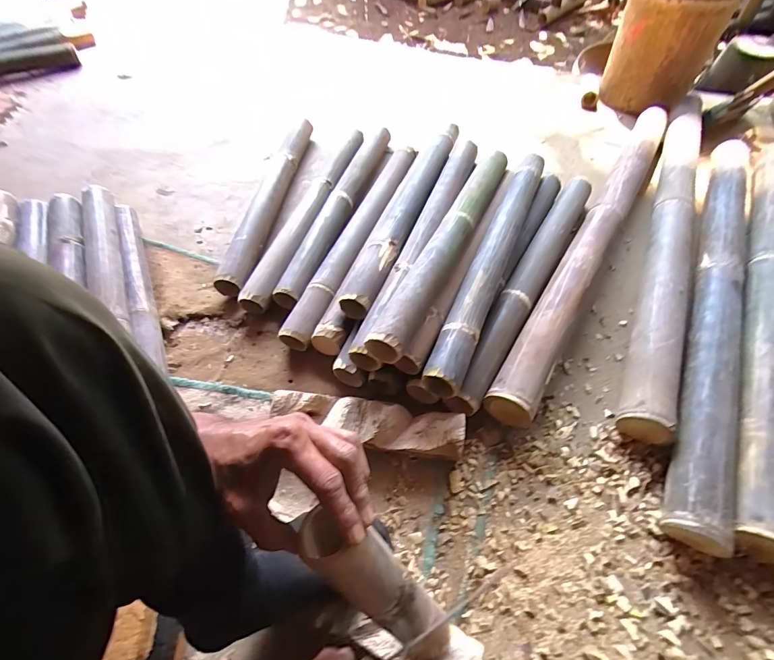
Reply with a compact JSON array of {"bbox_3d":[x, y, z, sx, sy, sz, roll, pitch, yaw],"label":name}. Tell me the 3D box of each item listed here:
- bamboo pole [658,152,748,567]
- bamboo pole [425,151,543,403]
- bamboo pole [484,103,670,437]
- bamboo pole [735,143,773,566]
[{"bbox_3d":[0.623,-0.081,0.729,0.086,0.072,0.967,22,59,18],"label":"bamboo pole"},{"bbox_3d":[0.210,-0.160,0.723,0.056,0.046,0.643,19,58,16],"label":"bamboo pole"},{"bbox_3d":[0.466,-0.224,0.836,0.083,0.078,1.030,27,61,20],"label":"bamboo pole"},{"bbox_3d":[0.722,-0.087,0.722,0.075,0.062,1.002,24,60,19],"label":"bamboo pole"}]

